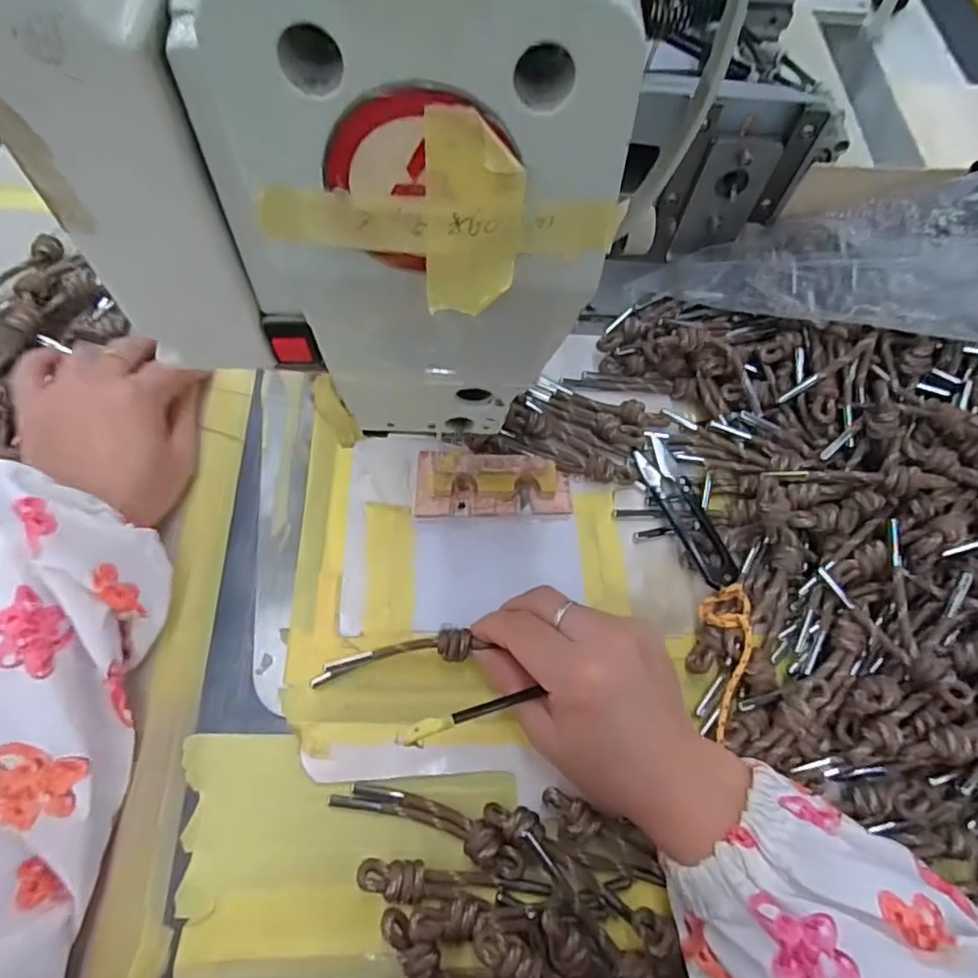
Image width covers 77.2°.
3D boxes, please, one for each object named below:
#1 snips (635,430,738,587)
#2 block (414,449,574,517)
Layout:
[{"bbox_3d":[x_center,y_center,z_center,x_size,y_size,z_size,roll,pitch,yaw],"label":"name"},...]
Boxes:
[{"bbox_3d":[0.110,0.010,0.339,0.022,0.010,0.095,-17,68,-12],"label":"snips"},{"bbox_3d":[0.003,-0.004,0.343,0.087,0.020,0.036,2,65,-4],"label":"block"}]

